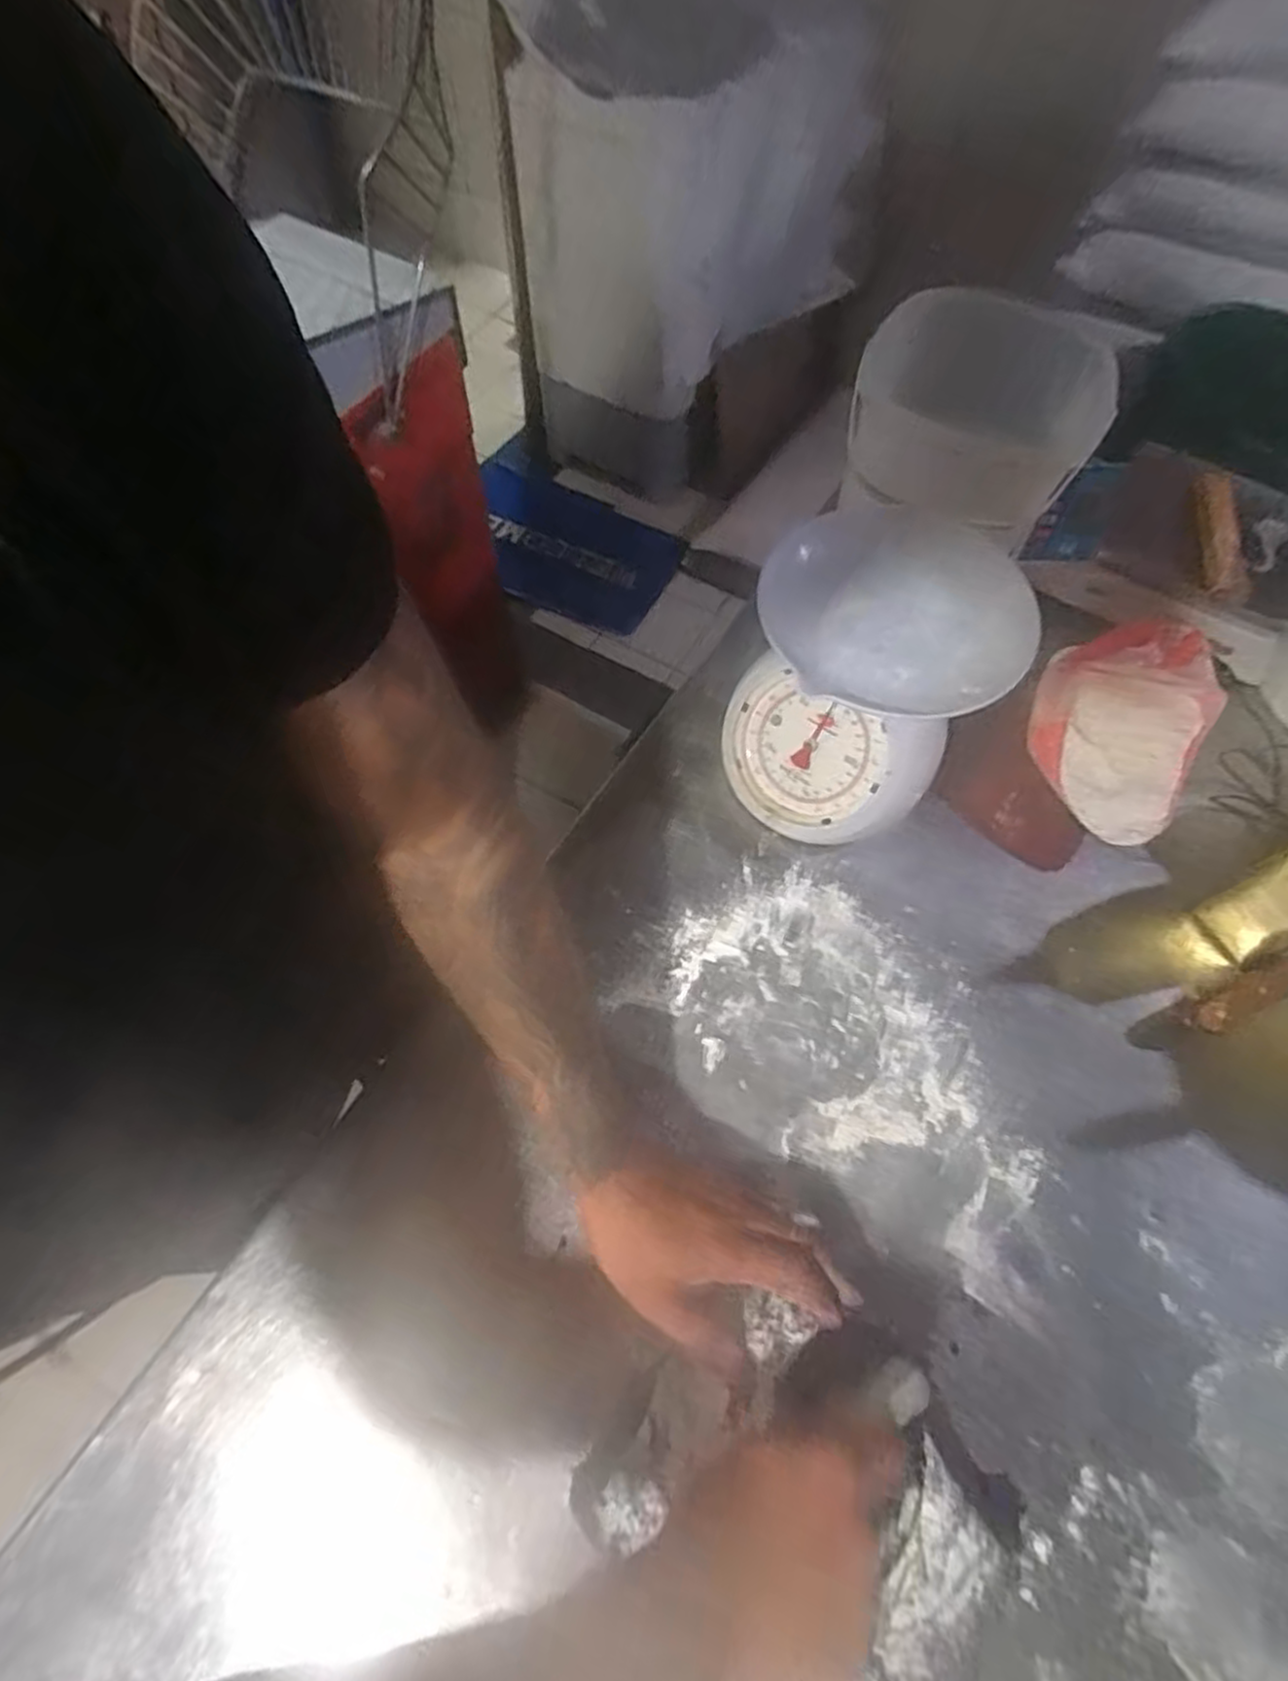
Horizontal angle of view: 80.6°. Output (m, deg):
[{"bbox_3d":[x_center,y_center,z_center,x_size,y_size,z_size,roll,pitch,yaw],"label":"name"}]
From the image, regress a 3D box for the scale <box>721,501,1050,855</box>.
[{"bbox_3d":[0.169,-0.113,0.611,0.173,0.194,0.175,39,68,17],"label":"scale"}]

